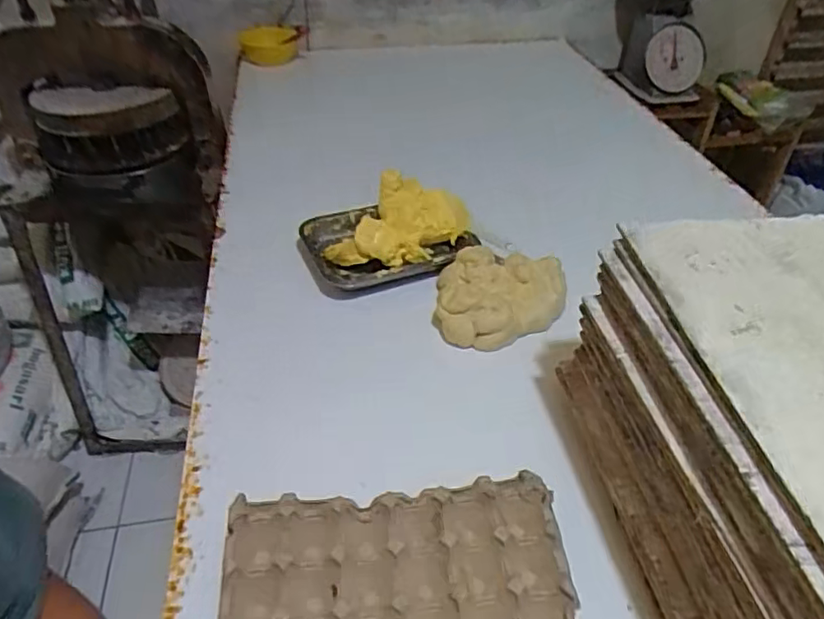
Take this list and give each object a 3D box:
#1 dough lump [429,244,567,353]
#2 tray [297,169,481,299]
[{"bbox_3d":[0.126,-0.020,0.856,0.182,0.052,0.183,10,42,10],"label":"dough lump"},{"bbox_3d":[-0.037,-0.122,0.946,0.269,0.088,0.196,-9,42,-11],"label":"tray"}]

